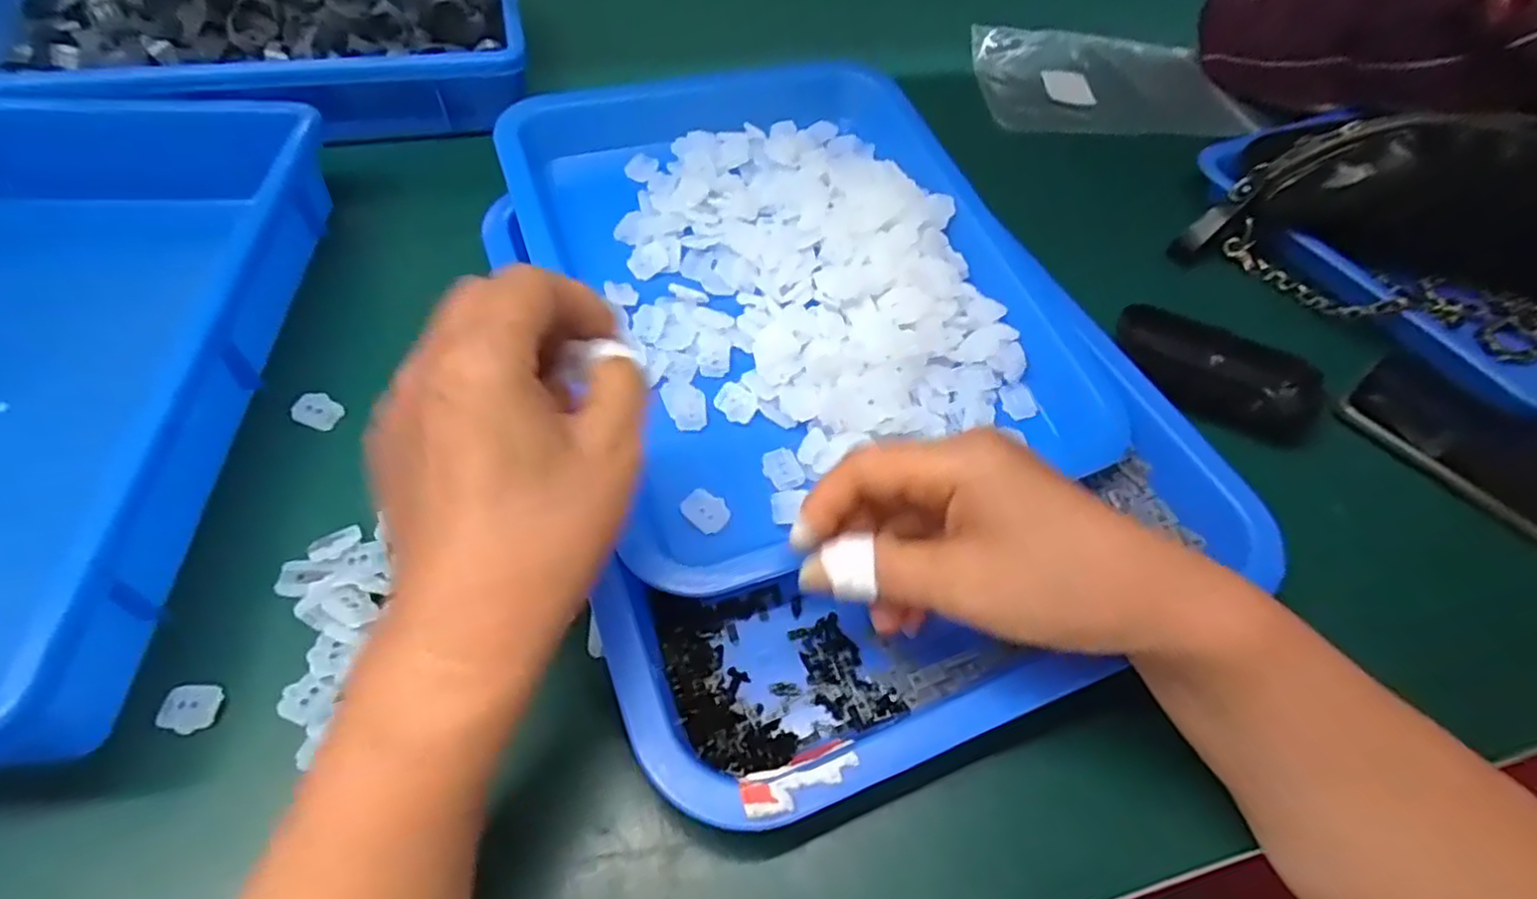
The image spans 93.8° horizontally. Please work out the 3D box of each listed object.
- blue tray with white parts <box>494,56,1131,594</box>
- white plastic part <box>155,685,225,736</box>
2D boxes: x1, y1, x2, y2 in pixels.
[{"bbox_3d":[0.004,-0.112,0.418,0.254,0.054,0.355,-16,57,-17],"label":"blue tray with white parts"},{"bbox_3d":[-0.225,0.100,0.279,0.020,0.004,0.018,3,54,-3],"label":"white plastic part"}]

